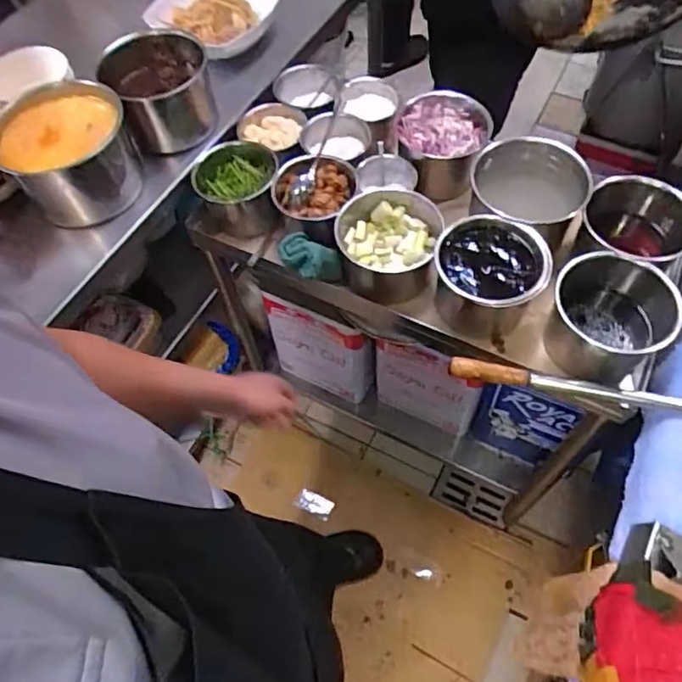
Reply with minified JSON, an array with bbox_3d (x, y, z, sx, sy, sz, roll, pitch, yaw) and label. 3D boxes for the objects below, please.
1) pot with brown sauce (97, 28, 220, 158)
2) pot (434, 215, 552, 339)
[{"bbox_3d":[-0.295,-0.407,0.948,0.158,0.139,0.175,-13,60,-4],"label":"pot with brown sauce"},{"bbox_3d":[0.211,-0.089,0.826,0.146,0.111,0.141,-2,60,3],"label":"pot"}]

